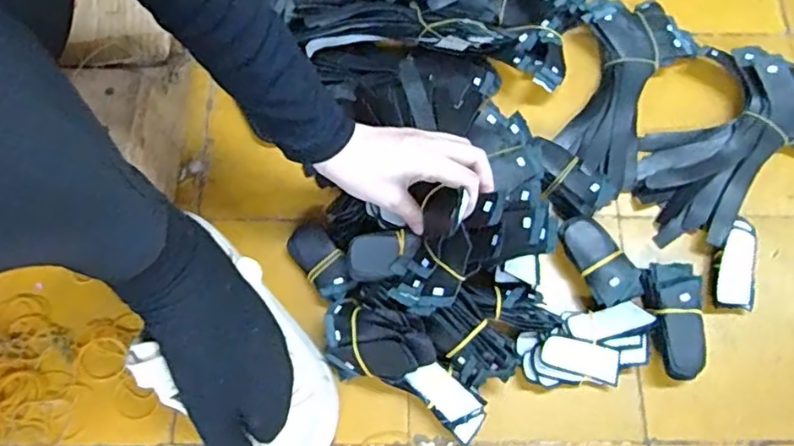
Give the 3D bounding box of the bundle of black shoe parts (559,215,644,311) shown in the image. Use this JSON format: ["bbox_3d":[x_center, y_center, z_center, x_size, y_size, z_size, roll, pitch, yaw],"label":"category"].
[{"bbox_3d":[0.180,0.033,0.542,0.044,0.028,0.082,-21,74,-7],"label":"bundle of black shoe parts"}]

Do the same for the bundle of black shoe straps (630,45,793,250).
[{"bbox_3d":[0.318,-0.087,0.575,0.213,0.034,0.157,-28,75,-9],"label":"bundle of black shoe straps"}]

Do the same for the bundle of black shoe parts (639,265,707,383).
[{"bbox_3d":[0.238,0.085,0.526,0.045,0.032,0.099,1,72,0],"label":"bundle of black shoe parts"}]

